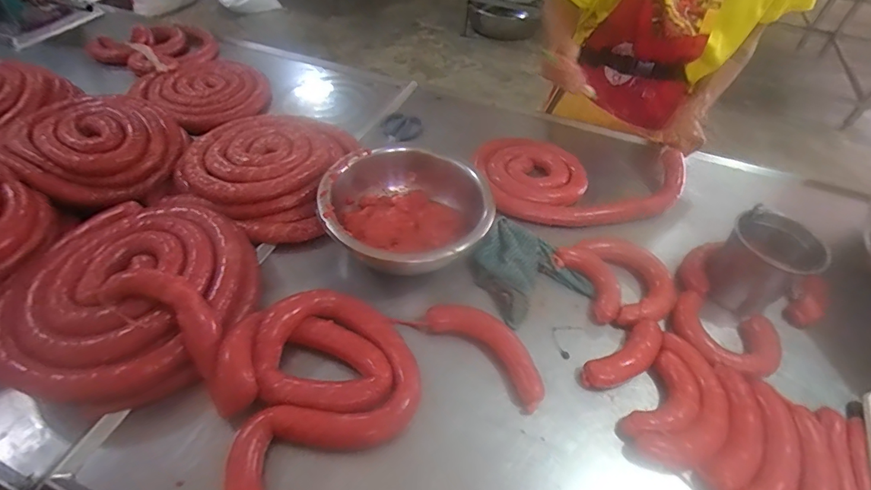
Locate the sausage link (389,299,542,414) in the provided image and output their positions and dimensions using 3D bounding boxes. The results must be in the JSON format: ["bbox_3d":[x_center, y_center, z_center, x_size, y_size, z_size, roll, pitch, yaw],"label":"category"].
[{"bbox_3d":[0.060,0.144,0.664,0.239,0.040,0.083,28,52,19],"label":"sausage link"}]

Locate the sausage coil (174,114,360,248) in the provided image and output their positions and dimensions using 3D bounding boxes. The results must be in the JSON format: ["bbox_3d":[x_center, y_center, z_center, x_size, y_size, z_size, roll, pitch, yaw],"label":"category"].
[{"bbox_3d":[-0.339,-0.144,0.866,0.325,0.084,0.310,2,49,-3],"label":"sausage coil"}]

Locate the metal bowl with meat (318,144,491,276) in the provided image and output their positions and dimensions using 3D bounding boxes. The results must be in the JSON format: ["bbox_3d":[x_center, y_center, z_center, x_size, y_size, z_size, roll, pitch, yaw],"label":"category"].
[{"bbox_3d":[-0.051,-0.056,0.777,0.275,0.101,0.255,2,49,-3],"label":"metal bowl with meat"}]

